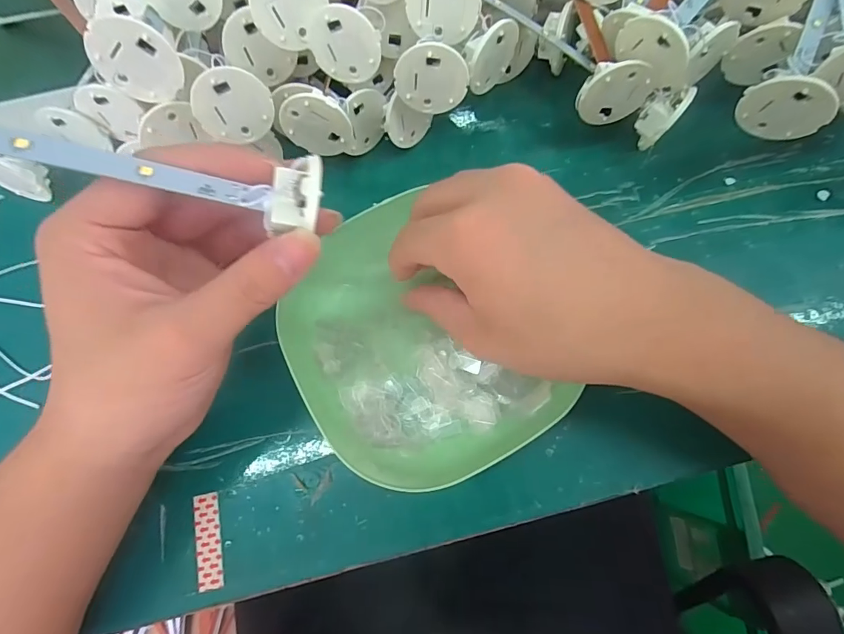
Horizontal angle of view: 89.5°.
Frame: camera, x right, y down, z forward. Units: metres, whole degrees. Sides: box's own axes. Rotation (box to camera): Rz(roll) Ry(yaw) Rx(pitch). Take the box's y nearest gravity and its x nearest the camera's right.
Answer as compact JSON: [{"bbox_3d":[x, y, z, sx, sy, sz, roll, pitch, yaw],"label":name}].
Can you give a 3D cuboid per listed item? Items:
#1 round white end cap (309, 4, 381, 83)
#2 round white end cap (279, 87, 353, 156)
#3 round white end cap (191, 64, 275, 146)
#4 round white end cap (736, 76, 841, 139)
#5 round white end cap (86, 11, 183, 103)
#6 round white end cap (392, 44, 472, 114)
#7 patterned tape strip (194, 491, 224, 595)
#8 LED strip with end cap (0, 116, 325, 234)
[{"bbox_3d":[-0.040,-0.144,0.229,0.036,0.039,0.010,2,72,3],"label":"round white end cap"},{"bbox_3d":[-0.058,-0.105,0.234,0.037,0.038,0.005,7,63,-4],"label":"round white end cap"},{"bbox_3d":[-0.097,-0.108,0.221,0.038,0.037,0.006,3,47,-35],"label":"round white end cap"},{"bbox_3d":[0.179,-0.102,0.210,0.038,0.035,0.007,28,75,11],"label":"round white end cap"},{"bbox_3d":[-0.135,-0.120,0.201,0.037,0.038,0.004,-34,49,36],"label":"round white end cap"},{"bbox_3d":[0.005,-0.126,0.226,0.037,0.035,0.008,3,72,3],"label":"round white end cap"},{"bbox_3d":[-0.107,0.112,0.214,0.011,0.004,0.044,-8,74,-15],"label":"patterned tape strip"},{"bbox_3d":[-0.176,-0.062,0.113,0.292,0.018,0.023,8,71,-17],"label":"LED strip with end cap"}]

